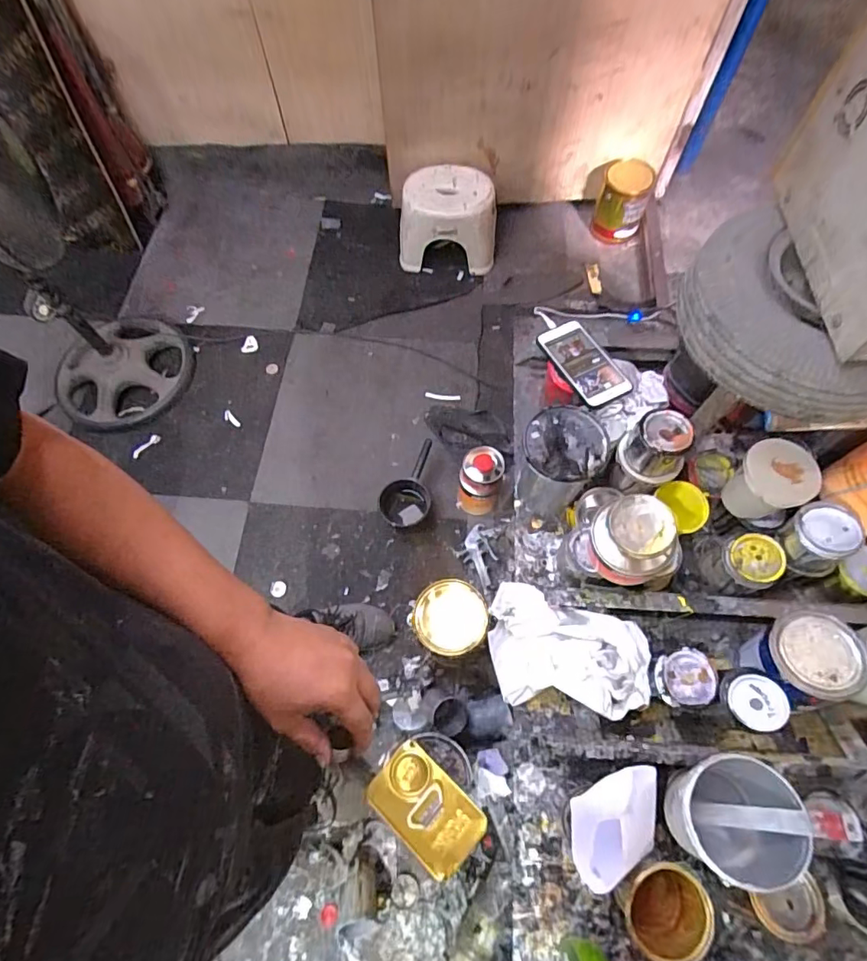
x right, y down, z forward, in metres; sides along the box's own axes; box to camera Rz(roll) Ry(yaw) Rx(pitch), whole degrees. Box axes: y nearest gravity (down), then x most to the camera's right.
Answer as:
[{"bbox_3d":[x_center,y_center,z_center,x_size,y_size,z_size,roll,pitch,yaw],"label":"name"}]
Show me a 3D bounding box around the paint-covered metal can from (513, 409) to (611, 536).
[{"bbox_3d":[0.180,-0.020,0.791,0.113,0.149,0.132,38,72,16],"label":"paint-covered metal can"}]

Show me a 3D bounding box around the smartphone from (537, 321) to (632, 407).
[{"bbox_3d":[0.234,-0.185,0.817,0.073,0.013,0.156,-30,65,-1],"label":"smartphone"}]

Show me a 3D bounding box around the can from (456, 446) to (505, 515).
[{"bbox_3d":[0.120,0.002,1.378,0.114,0.183,0.119,15,67,7],"label":"can"}]

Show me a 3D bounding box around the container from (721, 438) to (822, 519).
[{"bbox_3d":[0.449,0.008,0.711,0.088,0.100,0.087,0,66,1],"label":"container"}]

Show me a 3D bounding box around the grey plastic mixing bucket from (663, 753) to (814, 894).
[{"bbox_3d":[0.307,0.357,0.558,0.117,0.120,0.115,0,66,1],"label":"grey plastic mixing bucket"}]

